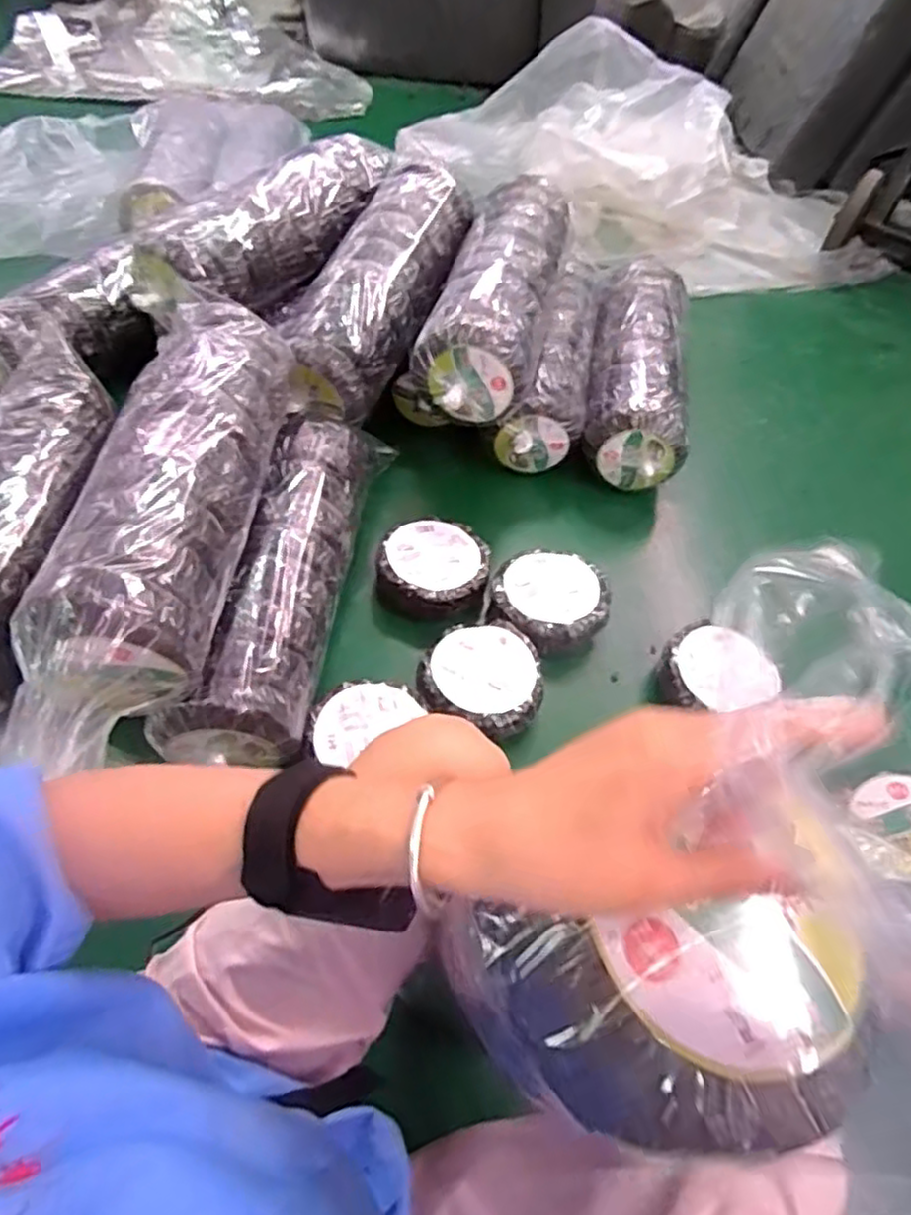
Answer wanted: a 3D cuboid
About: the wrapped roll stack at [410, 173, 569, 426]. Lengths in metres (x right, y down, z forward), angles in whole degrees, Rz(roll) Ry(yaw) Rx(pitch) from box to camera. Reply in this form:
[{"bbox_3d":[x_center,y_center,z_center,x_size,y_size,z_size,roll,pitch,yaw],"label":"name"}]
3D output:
[{"bbox_3d":[0.078,-0.565,1.236,0.186,0.138,0.587,13,53,5],"label":"wrapped roll stack"}]

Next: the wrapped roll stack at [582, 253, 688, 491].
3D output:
[{"bbox_3d":[0.366,-0.478,1.410,0.186,0.166,0.570,11,53,3],"label":"wrapped roll stack"}]

